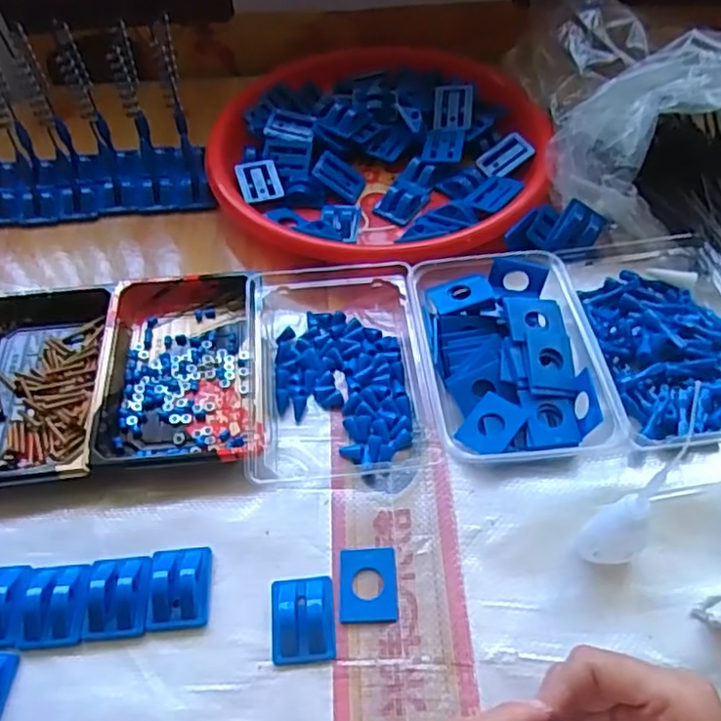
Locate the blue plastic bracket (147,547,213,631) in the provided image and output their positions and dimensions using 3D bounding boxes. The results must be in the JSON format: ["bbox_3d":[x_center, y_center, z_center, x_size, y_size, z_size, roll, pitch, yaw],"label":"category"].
[{"bbox_3d":[-0.102,0.125,0.366,0.033,0.016,0.045,-5,52,-2],"label":"blue plastic bracket"}]

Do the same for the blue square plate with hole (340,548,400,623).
[{"bbox_3d":[0.004,0.126,0.367,0.032,0.004,0.041,-2,52,1],"label":"blue square plate with hole"}]

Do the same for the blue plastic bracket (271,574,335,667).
[{"bbox_3d":[-0.032,0.141,0.355,0.034,0.010,0.044,-5,52,-2],"label":"blue plastic bracket"}]

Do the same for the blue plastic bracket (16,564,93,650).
[{"bbox_3d":[-0.168,0.133,0.358,0.036,0.014,0.045,-5,52,-2],"label":"blue plastic bracket"}]

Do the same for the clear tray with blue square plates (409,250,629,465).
[{"bbox_3d":[0.096,-0.008,0.441,0.107,0.034,0.157,-6,52,-2],"label":"clear tray with blue square plates"}]

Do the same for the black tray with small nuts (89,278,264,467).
[{"bbox_3d":[-0.123,0.000,0.448,0.108,0.030,0.160,-6,52,-2],"label":"black tray with small nuts"}]

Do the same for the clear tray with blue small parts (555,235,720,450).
[{"bbox_3d":[0.222,-0.027,0.454,0.128,0.033,0.177,-8,52,-4],"label":"clear tray with blue small parts"}]

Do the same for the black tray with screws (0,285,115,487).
[{"bbox_3d":[-0.230,0.013,0.449,0.108,0.022,0.166,-6,52,-2],"label":"black tray with screws"}]

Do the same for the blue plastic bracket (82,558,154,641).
[{"bbox_3d":[-0.134,0.129,0.360,0.035,0.013,0.043,-4,52,-1],"label":"blue plastic bracket"}]

